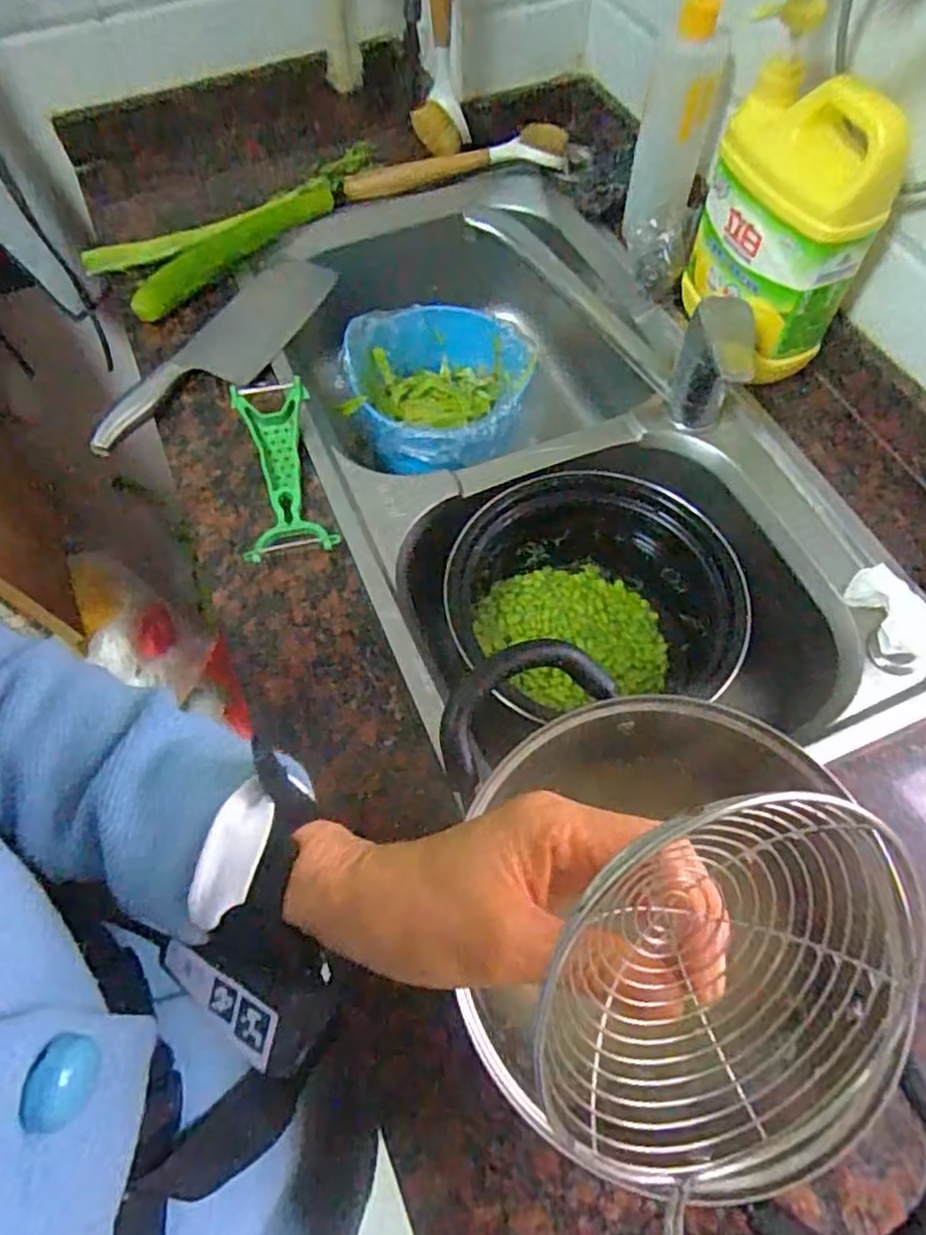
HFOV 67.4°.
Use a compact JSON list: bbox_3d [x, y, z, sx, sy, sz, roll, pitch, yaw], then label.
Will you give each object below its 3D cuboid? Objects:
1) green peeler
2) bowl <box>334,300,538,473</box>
[{"bbox_3d":[-0.153,-0.124,0.592,0.072,0.041,0.175,-10,62,-5],"label":"green peeler"},{"bbox_3d":[-0.027,-0.253,0.769,0.202,0.096,0.211,11,63,7],"label":"bowl"}]

